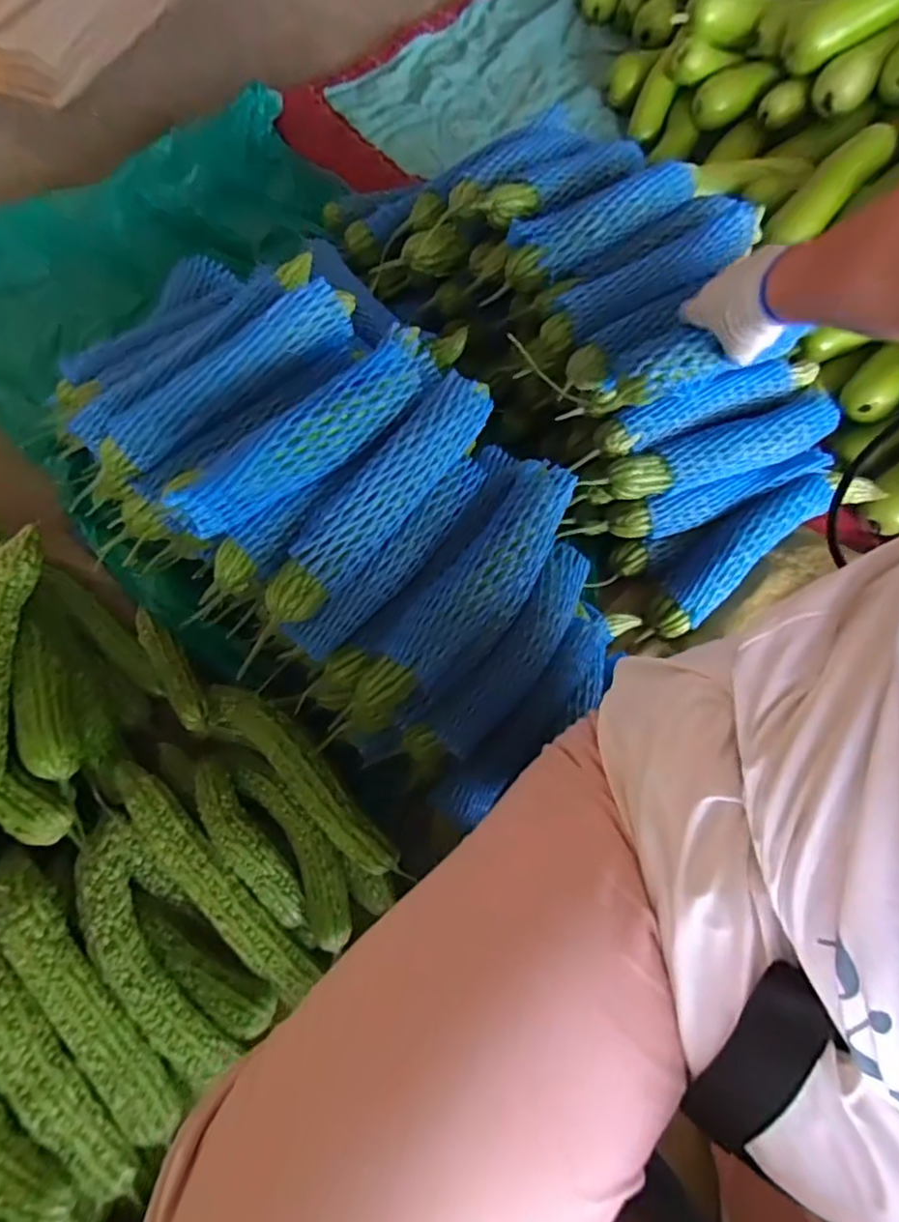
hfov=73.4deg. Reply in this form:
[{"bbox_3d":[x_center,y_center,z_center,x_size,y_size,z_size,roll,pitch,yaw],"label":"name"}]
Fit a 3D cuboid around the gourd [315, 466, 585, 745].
[{"bbox_3d":[0.013,-0.006,0.554,0.078,0.083,0.314,35,73,10],"label":"gourd"}]

